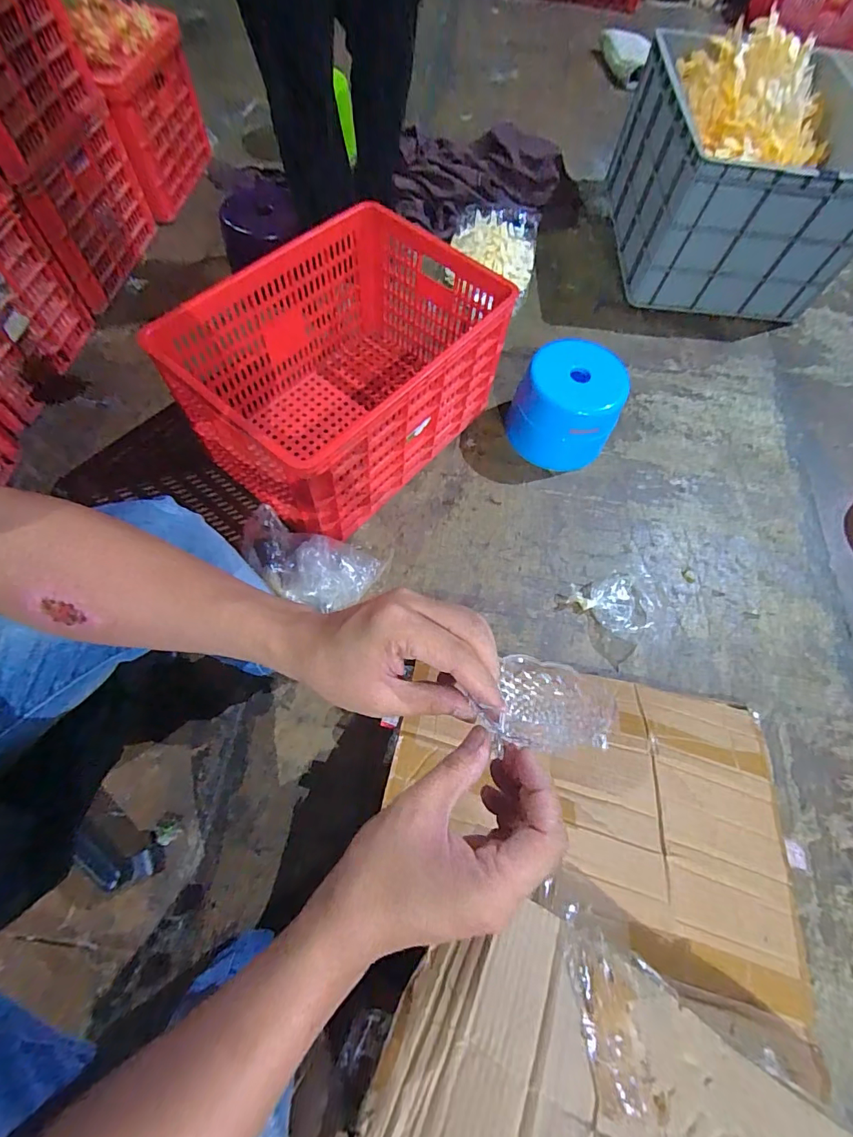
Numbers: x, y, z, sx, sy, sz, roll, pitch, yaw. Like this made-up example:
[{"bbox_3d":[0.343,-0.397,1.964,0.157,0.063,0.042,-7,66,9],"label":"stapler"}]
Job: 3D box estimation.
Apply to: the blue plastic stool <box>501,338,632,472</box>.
[{"bbox_3d":[0.327,-0.380,1.089,0.245,0.190,0.218,35,68,11],"label":"blue plastic stool"}]

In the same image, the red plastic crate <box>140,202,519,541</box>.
[{"bbox_3d":[-0.176,-0.427,1.005,0.460,0.321,0.621,39,69,13],"label":"red plastic crate"}]

